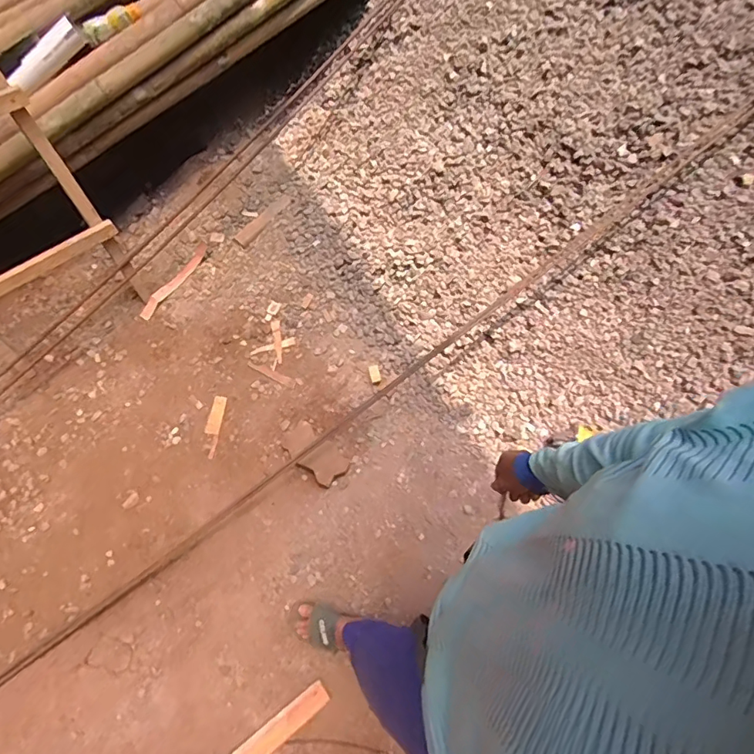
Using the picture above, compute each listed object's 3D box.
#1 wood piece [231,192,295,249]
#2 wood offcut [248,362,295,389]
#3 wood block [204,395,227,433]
[{"bbox_3d":[-0.419,-0.578,1.763,0.260,0.015,0.057,-43,72,2],"label":"wood piece"},{"bbox_3d":[-0.352,-0.010,1.592,0.177,0.008,0.029,24,67,9],"label":"wood offcut"},{"bbox_3d":[-0.520,0.121,1.545,0.046,0.017,0.124,9,66,3],"label":"wood block"}]

